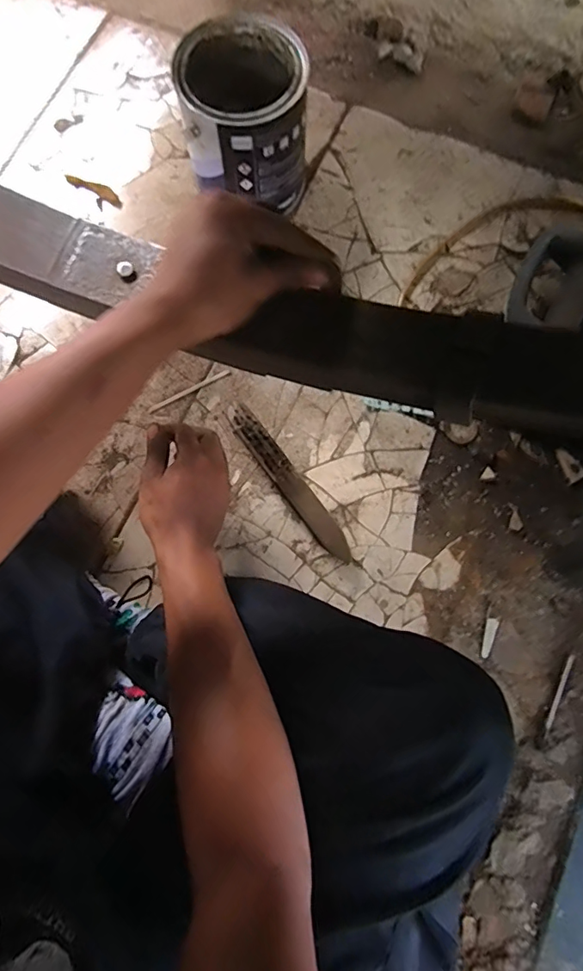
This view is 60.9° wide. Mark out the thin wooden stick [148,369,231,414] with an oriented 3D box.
[{"bbox_3d":[-0.134,-0.124,0.650,0.116,0.004,0.010,-27,80,-5],"label":"thin wooden stick"}]

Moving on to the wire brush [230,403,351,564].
[{"bbox_3d":[-0.003,-0.004,0.608,0.031,0.029,0.227,-37,81,-7],"label":"wire brush"}]

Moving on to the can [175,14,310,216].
[{"bbox_3d":[-0.055,-0.444,0.624,0.144,0.158,0.143,0,79,0],"label":"can"}]

